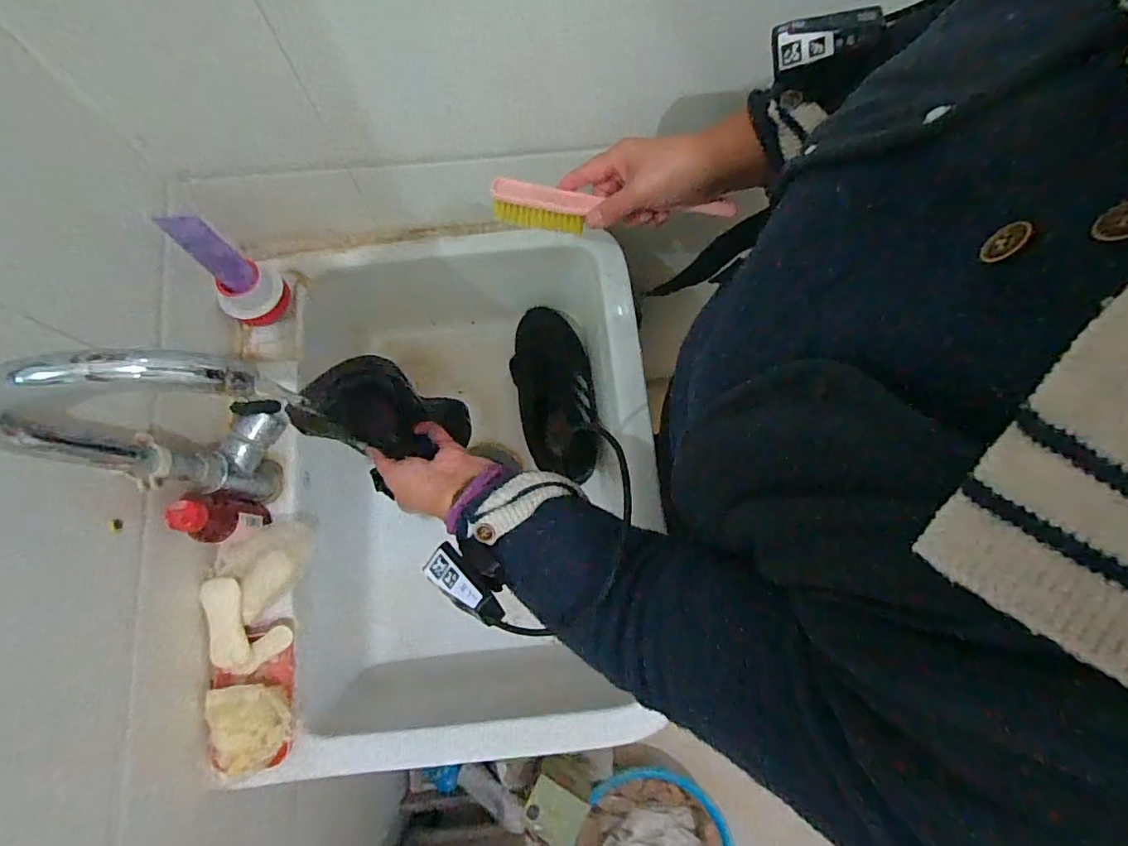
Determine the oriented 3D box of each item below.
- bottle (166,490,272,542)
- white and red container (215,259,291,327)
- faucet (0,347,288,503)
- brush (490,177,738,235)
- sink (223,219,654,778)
[{"bbox_3d":[-0.333,0.091,0.512,0.044,0.088,0.043,39,78,8],"label":"bottle"},{"bbox_3d":[-0.357,-0.152,0.608,0.063,0.061,0.075,38,78,8],"label":"white and red container"},{"bbox_3d":[-0.276,0.010,0.426,0.157,0.314,0.075,5,76,0],"label":"faucet"},{"bbox_3d":[0.046,-0.205,0.498,0.223,0.030,0.040,2,76,1],"label":"brush"},{"bbox_3d":[-0.126,0.067,0.672,0.440,0.187,0.594,-6,76,-3],"label":"sink"}]

